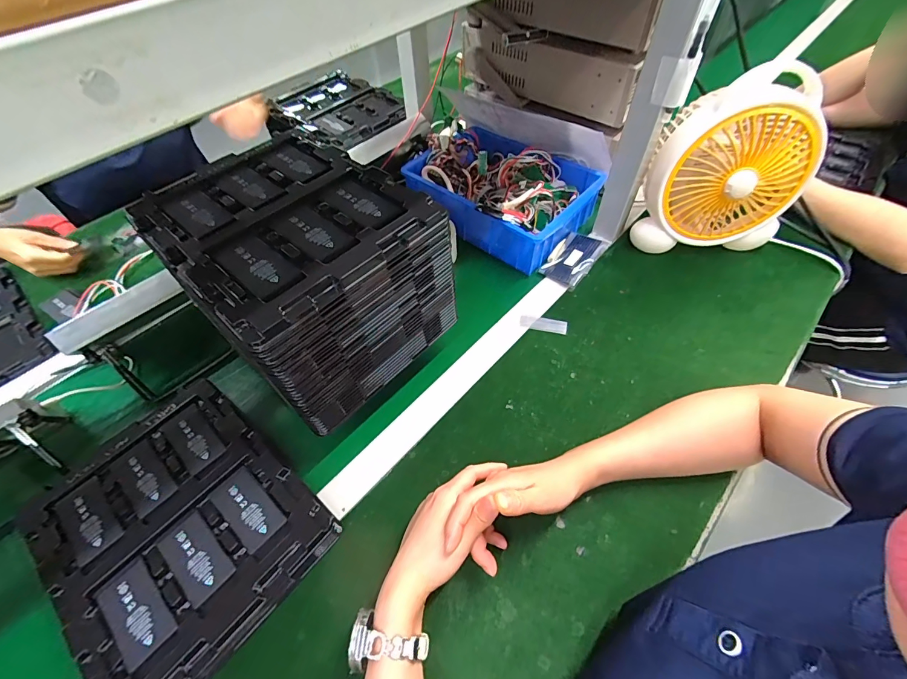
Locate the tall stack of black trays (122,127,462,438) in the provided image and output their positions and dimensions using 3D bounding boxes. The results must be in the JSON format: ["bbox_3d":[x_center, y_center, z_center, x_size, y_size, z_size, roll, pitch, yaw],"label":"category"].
[{"bbox_3d":[-0.168,-0.086,0.452,0.280,0.157,0.215,38,65,25],"label":"tall stack of black trays"}]

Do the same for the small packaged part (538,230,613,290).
[{"bbox_3d":[0.194,-0.138,0.634,0.072,0.017,0.122,31,62,22],"label":"small packaged part"}]

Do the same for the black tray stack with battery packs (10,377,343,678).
[{"bbox_3d":[-0.287,0.192,0.415,0.279,0.042,0.217,34,63,23],"label":"black tray stack with battery packs"}]

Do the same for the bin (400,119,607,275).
[{"bbox_3d":[0.084,-0.265,0.674,0.290,0.093,0.218,36,64,24],"label":"bin"}]

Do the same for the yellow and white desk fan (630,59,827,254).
[{"bbox_3d":[0.386,-0.230,0.558,0.209,0.229,0.088,9,56,9],"label":"yellow and white desk fan"}]

